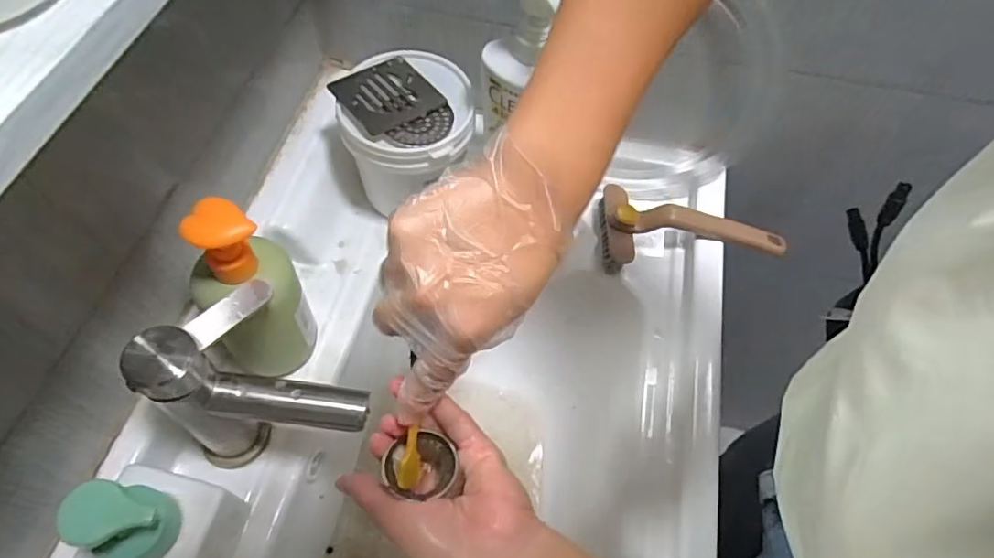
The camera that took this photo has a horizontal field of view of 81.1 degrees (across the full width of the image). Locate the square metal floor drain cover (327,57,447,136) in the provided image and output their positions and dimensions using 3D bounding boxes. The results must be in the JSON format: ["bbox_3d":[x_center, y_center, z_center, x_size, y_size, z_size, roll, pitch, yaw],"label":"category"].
[{"bbox_3d":[-0.100,-0.169,0.529,0.079,0.006,0.078,-34,69,-23],"label":"square metal floor drain cover"}]

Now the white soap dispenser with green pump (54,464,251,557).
[{"bbox_3d":[-0.226,0.159,0.372,0.072,0.117,0.073,11,58,4],"label":"white soap dispenser with green pump"}]

